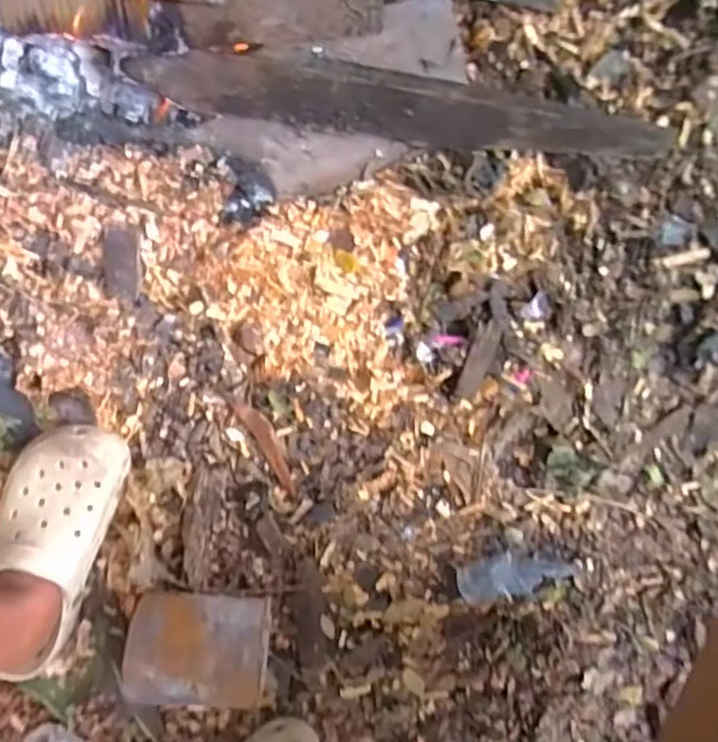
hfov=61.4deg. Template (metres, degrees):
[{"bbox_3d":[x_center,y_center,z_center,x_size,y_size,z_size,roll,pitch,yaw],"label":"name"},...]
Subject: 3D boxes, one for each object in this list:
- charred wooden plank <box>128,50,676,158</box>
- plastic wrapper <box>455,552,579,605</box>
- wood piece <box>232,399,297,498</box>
[{"bbox_3d":[0.061,-0.251,0.587,0.526,0.048,0.068,4,139,-13],"label":"charred wooden plank"},{"bbox_3d":[0.187,0.242,0.721,0.139,0.009,0.050,-11,98,-5],"label":"plastic wrapper"},{"bbox_3d":[-0.098,0.084,0.668,0.025,0.006,0.123,-31,99,-2],"label":"wood piece"}]

